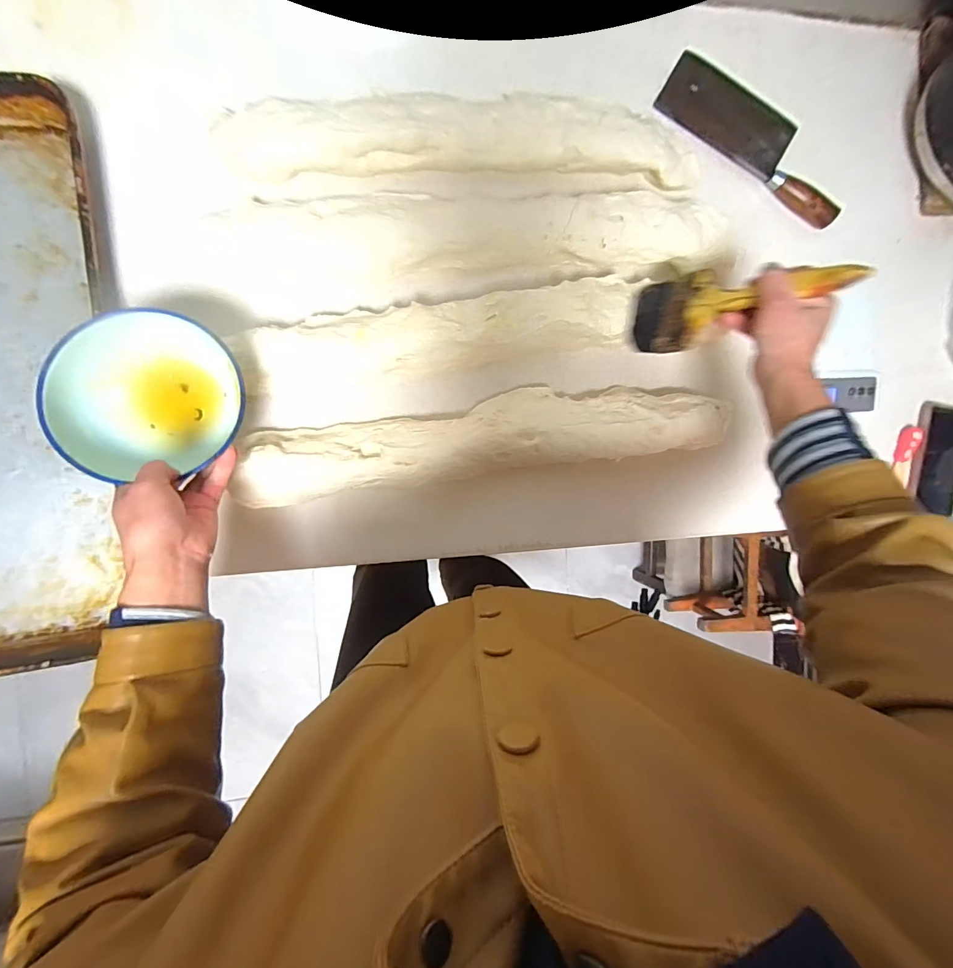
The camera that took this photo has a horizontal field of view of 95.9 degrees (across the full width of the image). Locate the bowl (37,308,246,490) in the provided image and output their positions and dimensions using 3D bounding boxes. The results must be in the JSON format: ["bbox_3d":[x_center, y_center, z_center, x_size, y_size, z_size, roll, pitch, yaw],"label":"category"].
[{"bbox_3d":[-0.304,-0.085,0.414,0.156,0.062,0.152,-2,91,-8],"label":"bowl"}]

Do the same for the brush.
[{"bbox_3d":[0.264,-0.192,0.454,0.021,0.217,0.098,25,84,-38],"label":"brush"}]

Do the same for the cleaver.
[{"bbox_3d":[0.391,-0.477,0.592,0.293,0.026,0.105,34,86,-7],"label":"cleaver"}]

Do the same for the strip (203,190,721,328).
[{"bbox_3d":[0.001,-0.292,0.519,0.615,0.048,0.124,-11,92,-8],"label":"strip"}]

